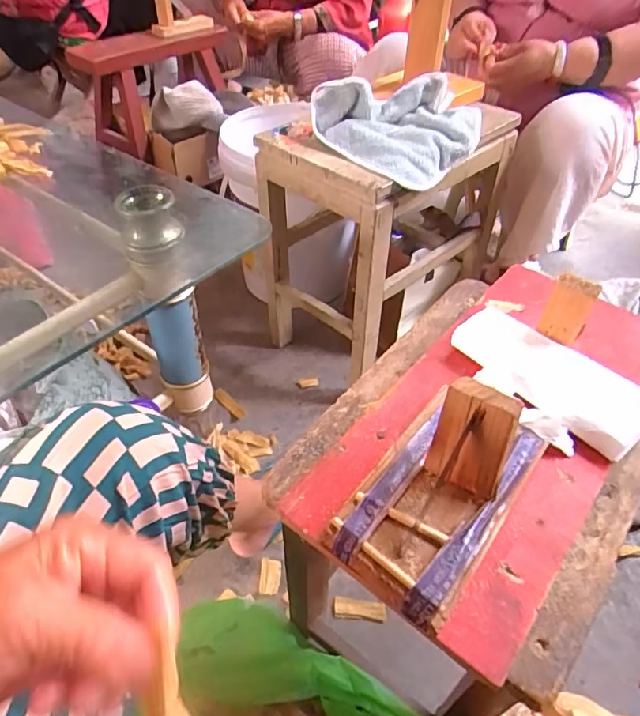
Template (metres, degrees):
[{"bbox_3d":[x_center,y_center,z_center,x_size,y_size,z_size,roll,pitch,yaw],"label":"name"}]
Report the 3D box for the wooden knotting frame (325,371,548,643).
[{"bbox_3d":[0.082,0.066,0.327,0.083,0.081,0.154,31,52,24],"label":"wooden knotting frame"}]

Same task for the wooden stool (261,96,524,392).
[{"bbox_3d":[0.108,-0.231,0.960,0.272,0.396,0.351,36,54,28],"label":"wooden stool"}]

